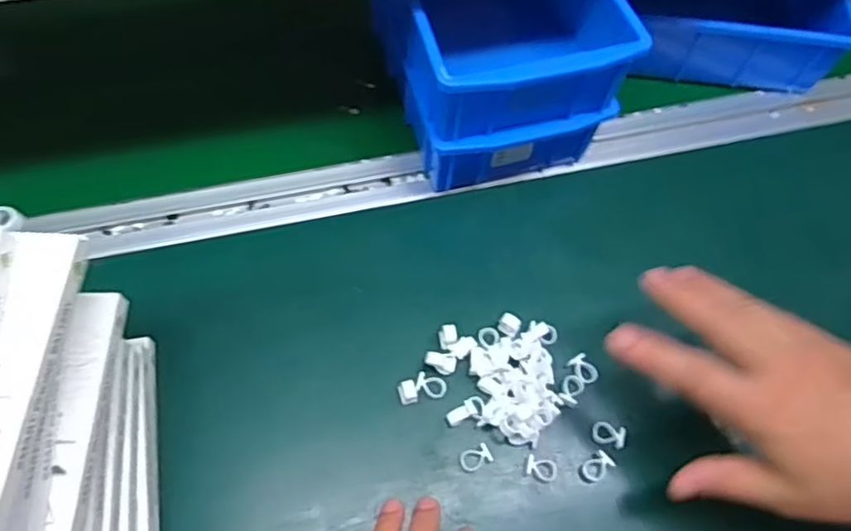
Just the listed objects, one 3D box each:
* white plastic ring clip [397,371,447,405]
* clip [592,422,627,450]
[{"bbox_3d":[-0.002,0.075,0.401,0.029,0.017,0.017,-9,64,-8],"label":"white plastic ring clip"},{"bbox_3d":[0.113,0.104,0.400,0.019,0.008,0.014,20,64,6],"label":"clip"}]

